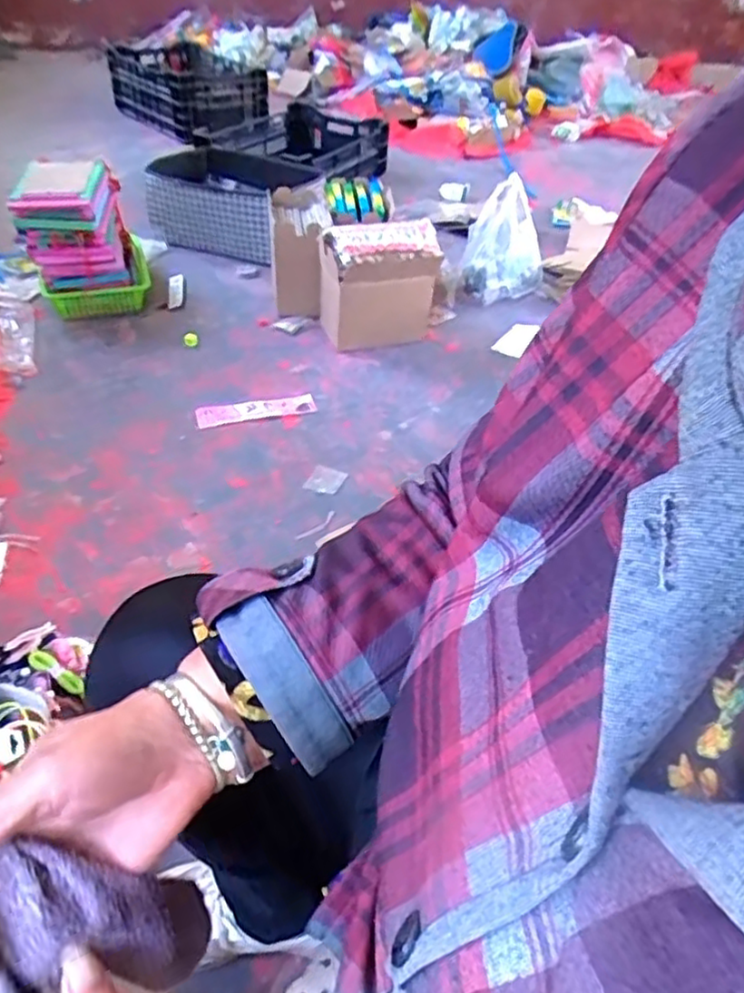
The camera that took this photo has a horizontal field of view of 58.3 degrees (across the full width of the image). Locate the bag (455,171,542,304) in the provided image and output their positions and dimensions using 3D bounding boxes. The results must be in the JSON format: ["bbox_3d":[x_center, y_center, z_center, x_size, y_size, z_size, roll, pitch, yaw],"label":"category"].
[{"bbox_3d":[0.341,-0.673,1.757,0.223,0.252,0.158,-18,47,-24],"label":"bag"}]

